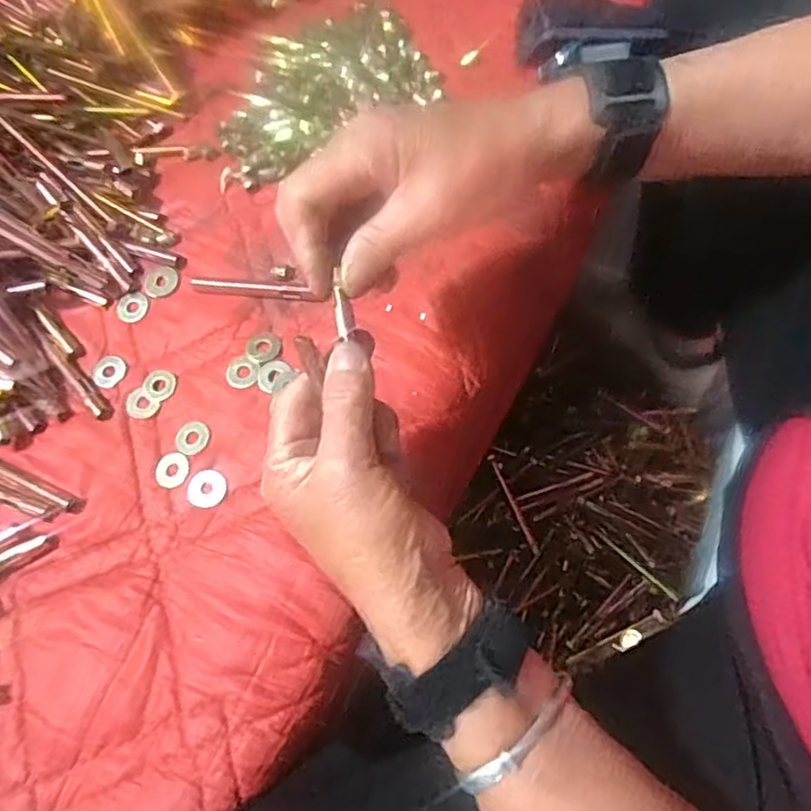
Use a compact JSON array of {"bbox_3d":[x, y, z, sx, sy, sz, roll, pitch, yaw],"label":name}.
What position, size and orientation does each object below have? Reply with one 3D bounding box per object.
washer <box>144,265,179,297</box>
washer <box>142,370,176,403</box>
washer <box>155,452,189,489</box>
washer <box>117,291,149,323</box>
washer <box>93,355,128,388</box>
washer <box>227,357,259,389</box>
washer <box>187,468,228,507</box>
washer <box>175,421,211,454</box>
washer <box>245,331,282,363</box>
[{"bbox_3d":[-0.167,-0.085,0.446,0.024,0.004,0.022,-2,70,5],"label":"washer"},{"bbox_3d":[-0.158,-0.013,0.418,0.022,0.004,0.021,-2,70,5],"label":"washer"},{"bbox_3d":[-0.143,0.039,0.399,0.020,0.004,0.022,15,72,10],"label":"washer"},{"bbox_3d":[-0.188,-0.068,0.449,0.023,0.004,0.021,-2,70,5],"label":"washer"},{"bbox_3d":[-0.198,-0.023,0.436,0.022,0.004,0.023,-2,70,5],"label":"washer"},{"bbox_3d":[-0.103,-0.021,0.413,0.020,0.004,0.021,-2,70,5],"label":"washer"},{"bbox_3d":[-0.119,0.050,0.390,0.024,0.004,0.023,-2,70,5],"label":"washer"},{"bbox_3d":[-0.132,0.020,0.405,0.020,0.004,0.021,-2,70,5],"label":"washer"},{"bbox_3d":[-0.091,-0.038,0.419,0.021,0.004,0.023,-2,70,5],"label":"washer"}]

